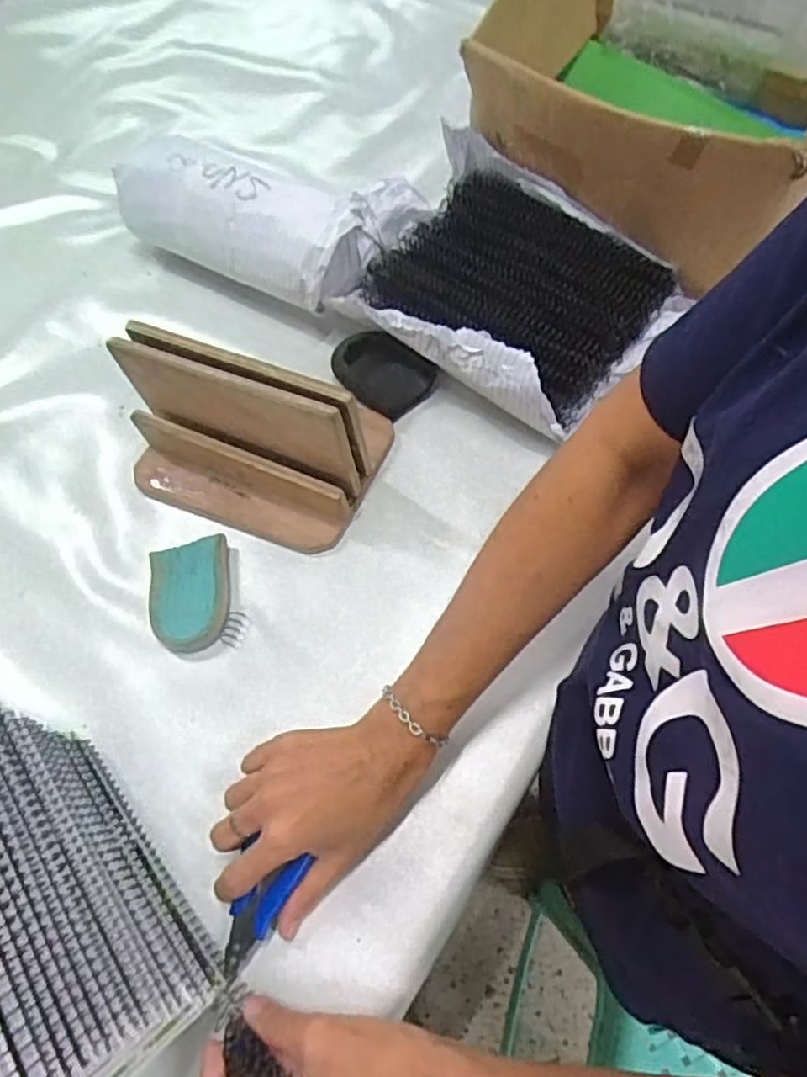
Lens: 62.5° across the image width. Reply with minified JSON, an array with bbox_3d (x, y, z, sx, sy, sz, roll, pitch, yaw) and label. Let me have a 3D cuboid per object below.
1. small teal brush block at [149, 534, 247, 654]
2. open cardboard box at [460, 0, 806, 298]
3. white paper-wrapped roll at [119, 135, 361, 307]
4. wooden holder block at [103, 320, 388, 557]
[{"bbox_3d":[-0.167,0.043,0.529,0.067,0.018,0.093,-17,64,-5],"label":"small teal brush block"},{"bbox_3d":[0.227,-0.404,0.600,0.324,0.142,0.268,30,72,19],"label":"open cardboard box"},{"bbox_3d":[-0.155,-0.310,0.637,0.240,0.071,0.102,27,70,18],"label":"white paper-wrapped roll"},{"bbox_3d":[-0.127,-0.095,0.537,0.203,0.118,0.138,18,67,13],"label":"wooden holder block"}]

